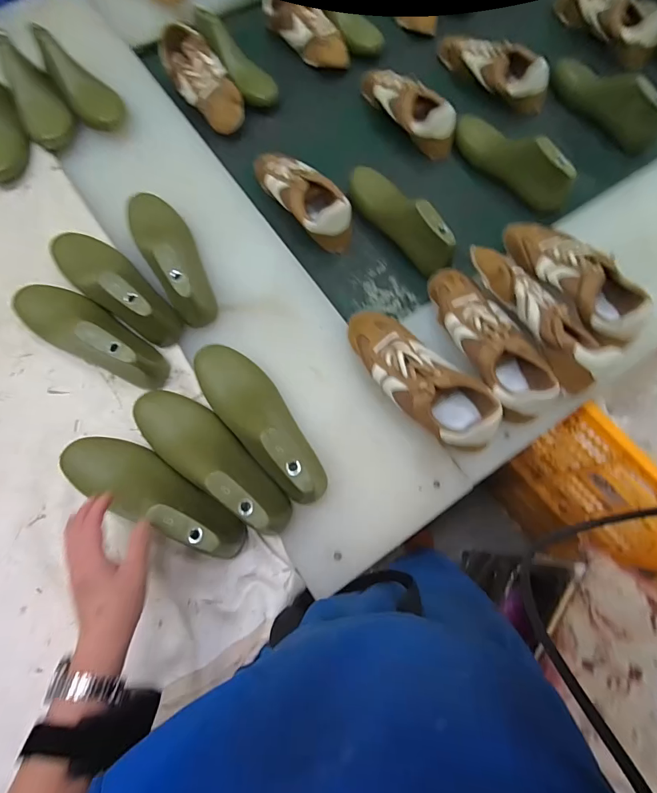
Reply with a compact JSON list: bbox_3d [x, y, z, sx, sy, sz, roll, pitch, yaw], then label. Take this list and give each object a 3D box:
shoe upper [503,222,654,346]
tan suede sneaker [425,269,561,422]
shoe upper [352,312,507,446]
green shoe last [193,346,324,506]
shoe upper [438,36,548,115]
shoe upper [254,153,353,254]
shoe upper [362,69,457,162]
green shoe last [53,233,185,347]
[{"bbox_3d":[0.356,-0.184,0.558,0.103,0.068,0.242,-30,74,-9],"label":"shoe upper"},{"bbox_3d":[0.213,-0.079,0.536,0.083,0.077,0.241,-21,73,-5],"label":"tan suede sneaker"},{"bbox_3d":[0.115,-0.030,0.518,0.239,0.066,0.099,43,79,13],"label":"shoe upper"},{"bbox_3d":[-0.088,0.021,0.493,0.079,0.090,0.247,-41,76,-10],"label":"green shoe last"},{"bbox_3d":[0.322,-0.654,0.787,0.077,0.093,0.244,-34,75,-10],"label":"shoe upper"},{"bbox_3d":[-0.047,-0.351,0.680,0.084,0.068,0.232,-36,75,-10],"label":"shoe upper"},{"bbox_3d":[0.142,-0.554,0.759,0.068,0.084,0.242,-36,75,-10],"label":"shoe upper"},{"bbox_3d":[-0.316,-0.171,0.565,0.243,0.091,0.080,41,78,13],"label":"green shoe last"}]

